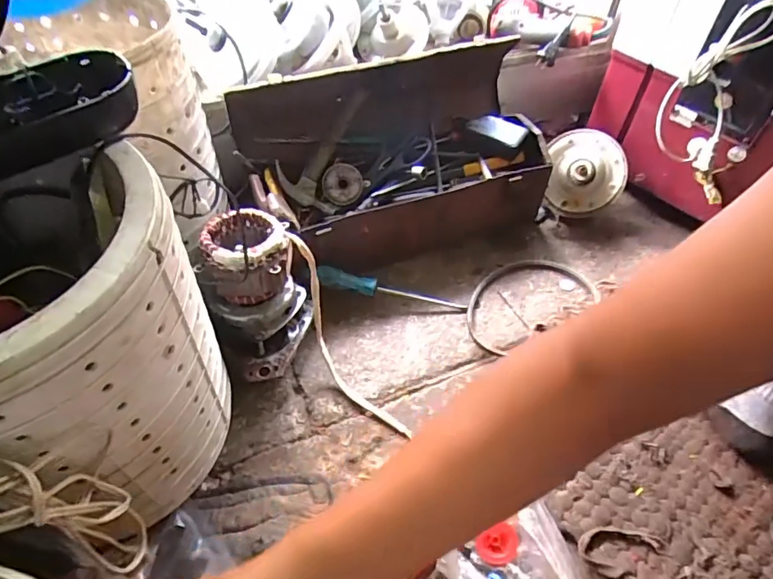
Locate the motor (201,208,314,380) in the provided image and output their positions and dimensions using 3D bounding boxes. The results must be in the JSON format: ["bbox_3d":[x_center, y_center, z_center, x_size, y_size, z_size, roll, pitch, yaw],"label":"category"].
[{"bbox_3d":[-0.161,0.011,0.641,0.115,0.184,0.164,-16,54,-14],"label":"motor"}]

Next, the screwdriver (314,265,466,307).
[{"bbox_3d":[0.008,0.003,0.731,0.225,0.021,0.028,13,51,-11],"label":"screwdriver"}]

